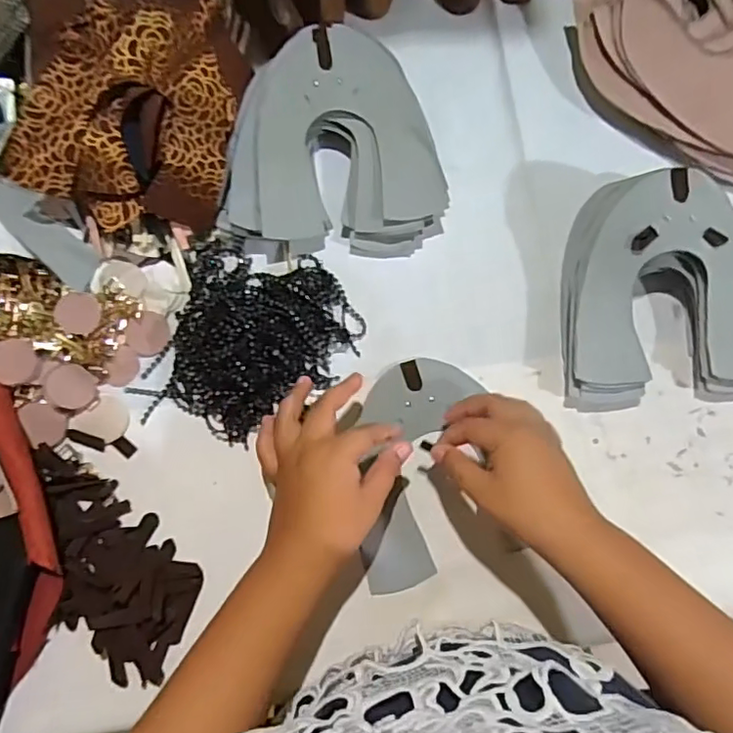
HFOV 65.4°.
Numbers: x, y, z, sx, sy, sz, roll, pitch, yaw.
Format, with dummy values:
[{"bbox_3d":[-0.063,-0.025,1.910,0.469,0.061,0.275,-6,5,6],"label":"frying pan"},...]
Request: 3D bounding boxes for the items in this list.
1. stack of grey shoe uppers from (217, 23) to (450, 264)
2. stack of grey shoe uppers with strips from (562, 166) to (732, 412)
[{"bbox_3d":[-0.027,-0.193,0.489,0.183,0.047,0.193,-2,76,-1],"label":"stack of grey shoe uppers"},{"bbox_3d":[0.242,-0.058,0.447,0.159,0.067,0.171,1,76,0],"label":"stack of grey shoe uppers with strips"}]

